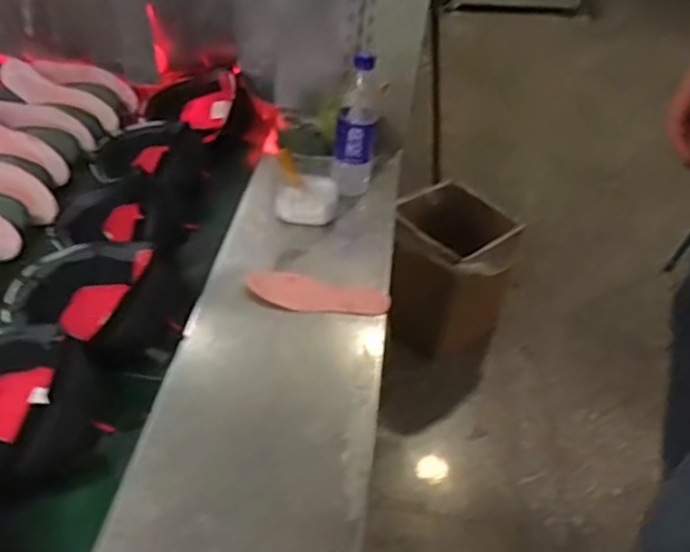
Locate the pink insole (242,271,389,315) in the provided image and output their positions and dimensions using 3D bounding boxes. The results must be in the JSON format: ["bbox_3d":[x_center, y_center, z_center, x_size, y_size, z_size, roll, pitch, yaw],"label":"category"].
[{"bbox_3d":[-0.036,0.024,0.912,0.188,0.009,0.064,10,39,3],"label":"pink insole"}]

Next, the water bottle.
[{"bbox_3d":[0.017,-0.230,1.053,0.061,0.208,0.063,8,39,1],"label":"water bottle"}]

